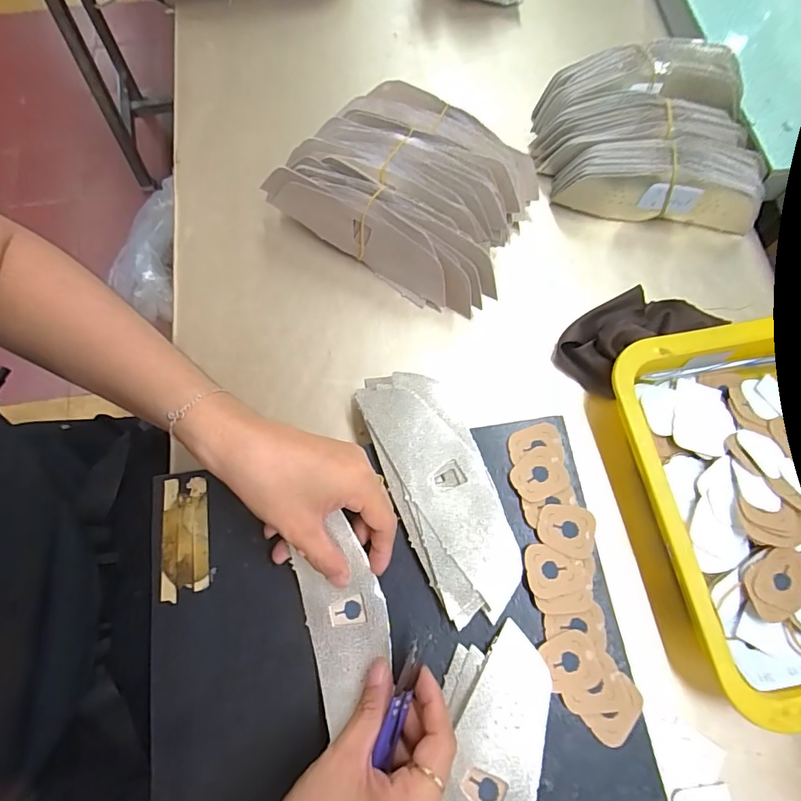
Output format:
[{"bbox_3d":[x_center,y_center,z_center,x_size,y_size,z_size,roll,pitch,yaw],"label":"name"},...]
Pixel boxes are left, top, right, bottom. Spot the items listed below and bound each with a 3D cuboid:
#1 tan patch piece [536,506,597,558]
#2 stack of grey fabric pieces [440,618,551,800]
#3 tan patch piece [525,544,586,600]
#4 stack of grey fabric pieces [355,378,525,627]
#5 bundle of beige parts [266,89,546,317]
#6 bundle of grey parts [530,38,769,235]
[{"bbox_3d":[0.114,0.089,0.319,0.037,0.004,0.032,12,73,4],"label":"tan patch piece"},{"bbox_3d":[0.035,0.242,0.265,0.062,0.022,0.209,21,74,7],"label":"stack of grey fabric pieces"},{"bbox_3d":[0.104,0.114,0.311,0.038,0.004,0.033,-5,73,-1],"label":"tan patch piece"},{"bbox_3d":[0.027,0.059,0.325,0.066,0.013,0.173,-20,74,-6],"label":"stack of grey fabric pieces"},{"bbox_3d":[0.013,-0.188,0.400,0.207,0.068,0.158,32,75,10],"label":"bundle of beige parts"},{"bbox_3d":[0.222,-0.245,0.422,0.192,0.055,0.157,7,73,2],"label":"bundle of grey parts"}]

